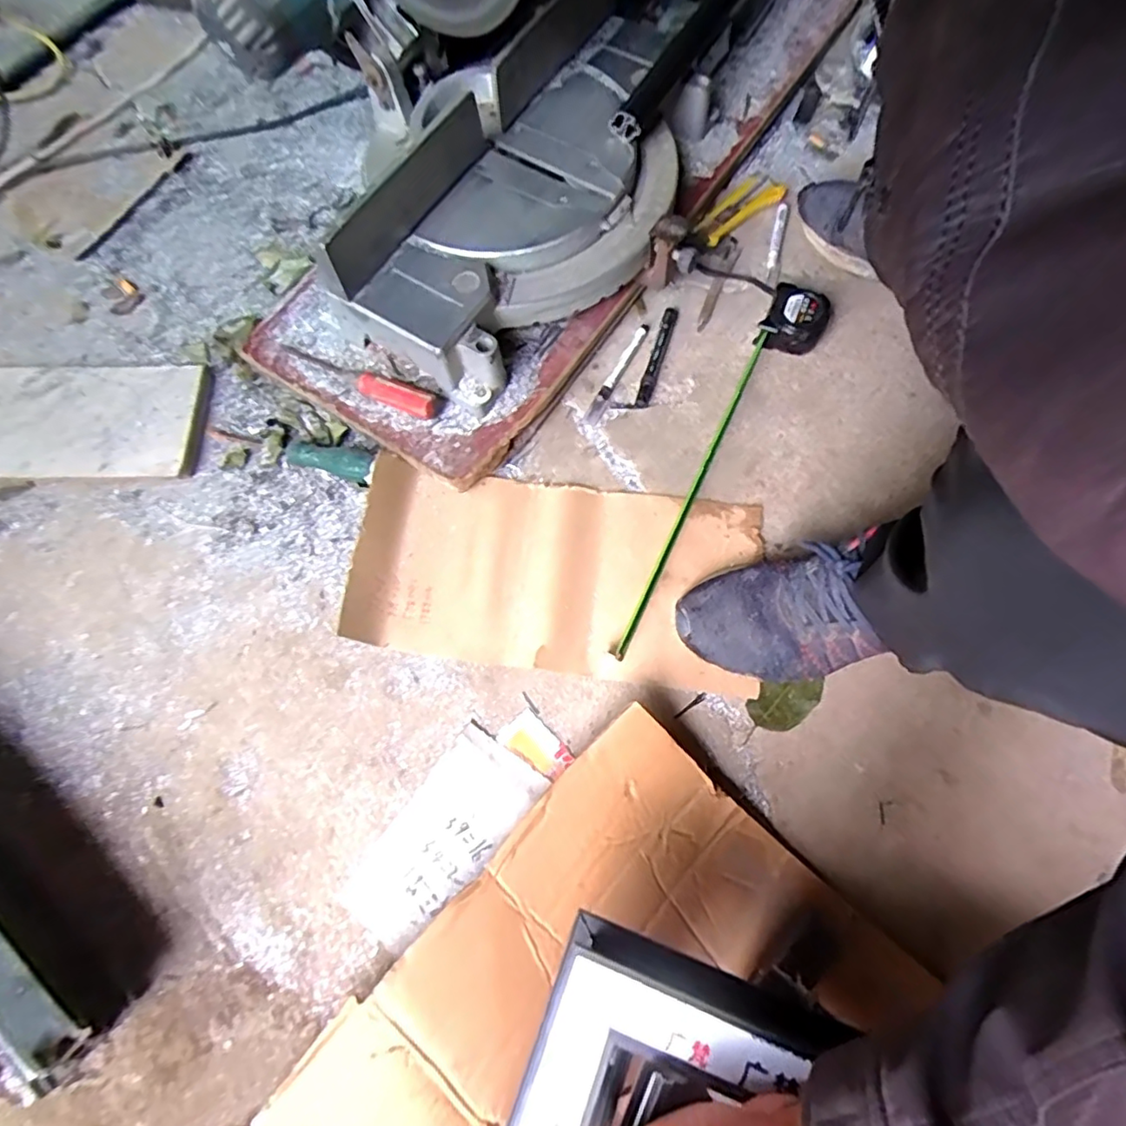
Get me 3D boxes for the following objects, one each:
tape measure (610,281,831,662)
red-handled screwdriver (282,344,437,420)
[{"bbox_3d":[0.157,-0.106,0.602,0.062,0.044,0.446,28,74,9],"label":"tape measure"},{"bbox_3d":[-0.213,-0.190,0.622,0.189,0.027,0.023,24,74,8],"label":"red-handled screwdriver"}]

